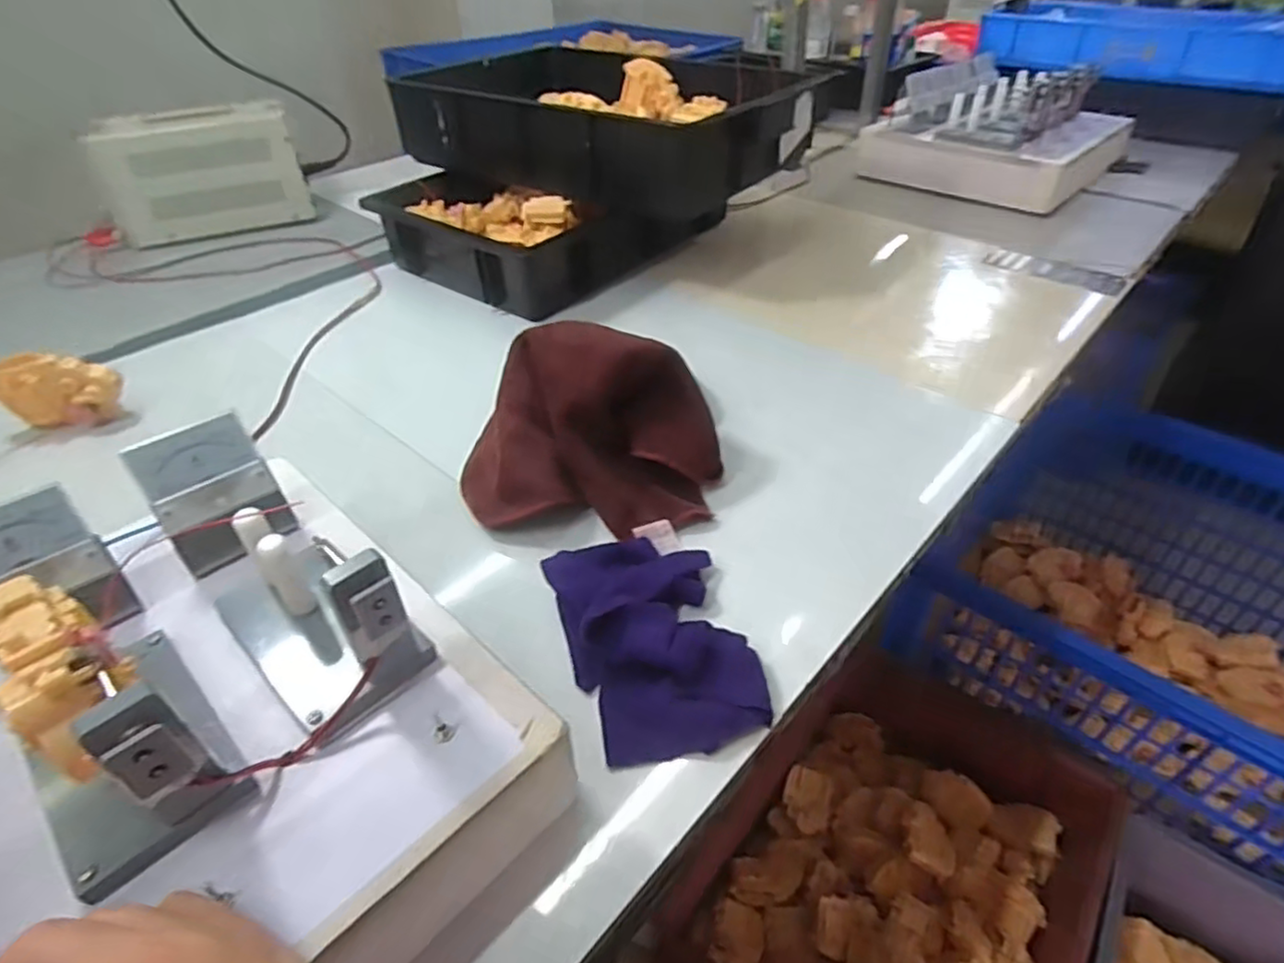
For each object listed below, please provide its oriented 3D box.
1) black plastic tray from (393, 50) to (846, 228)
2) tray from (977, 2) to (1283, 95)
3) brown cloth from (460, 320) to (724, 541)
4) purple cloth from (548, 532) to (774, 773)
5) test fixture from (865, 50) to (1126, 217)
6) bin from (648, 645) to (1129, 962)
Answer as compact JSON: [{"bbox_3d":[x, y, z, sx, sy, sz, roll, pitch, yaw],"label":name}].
[{"bbox_3d":[-0.028,-0.474,0.892,0.458,0.105,0.375,22,46,25],"label":"black plastic tray"},{"bbox_3d":[1.017,-0.894,1.361,0.566,0.099,0.374,25,47,27],"label":"tray"},{"bbox_3d":[-0.038,-0.040,0.530,0.194,0.105,0.135,6,41,9],"label":"brown cloth"},{"bbox_3d":[0.007,0.092,0.434,0.107,0.034,0.158,-12,42,-12],"label":"purple cloth"},{"bbox_3d":[0.581,-0.572,1.100,0.314,0.133,0.367,28,49,29],"label":"test fixture"},{"bbox_3d":[0.335,0.520,0.897,0.402,0.173,0.553,25,47,27],"label":"bin"}]

